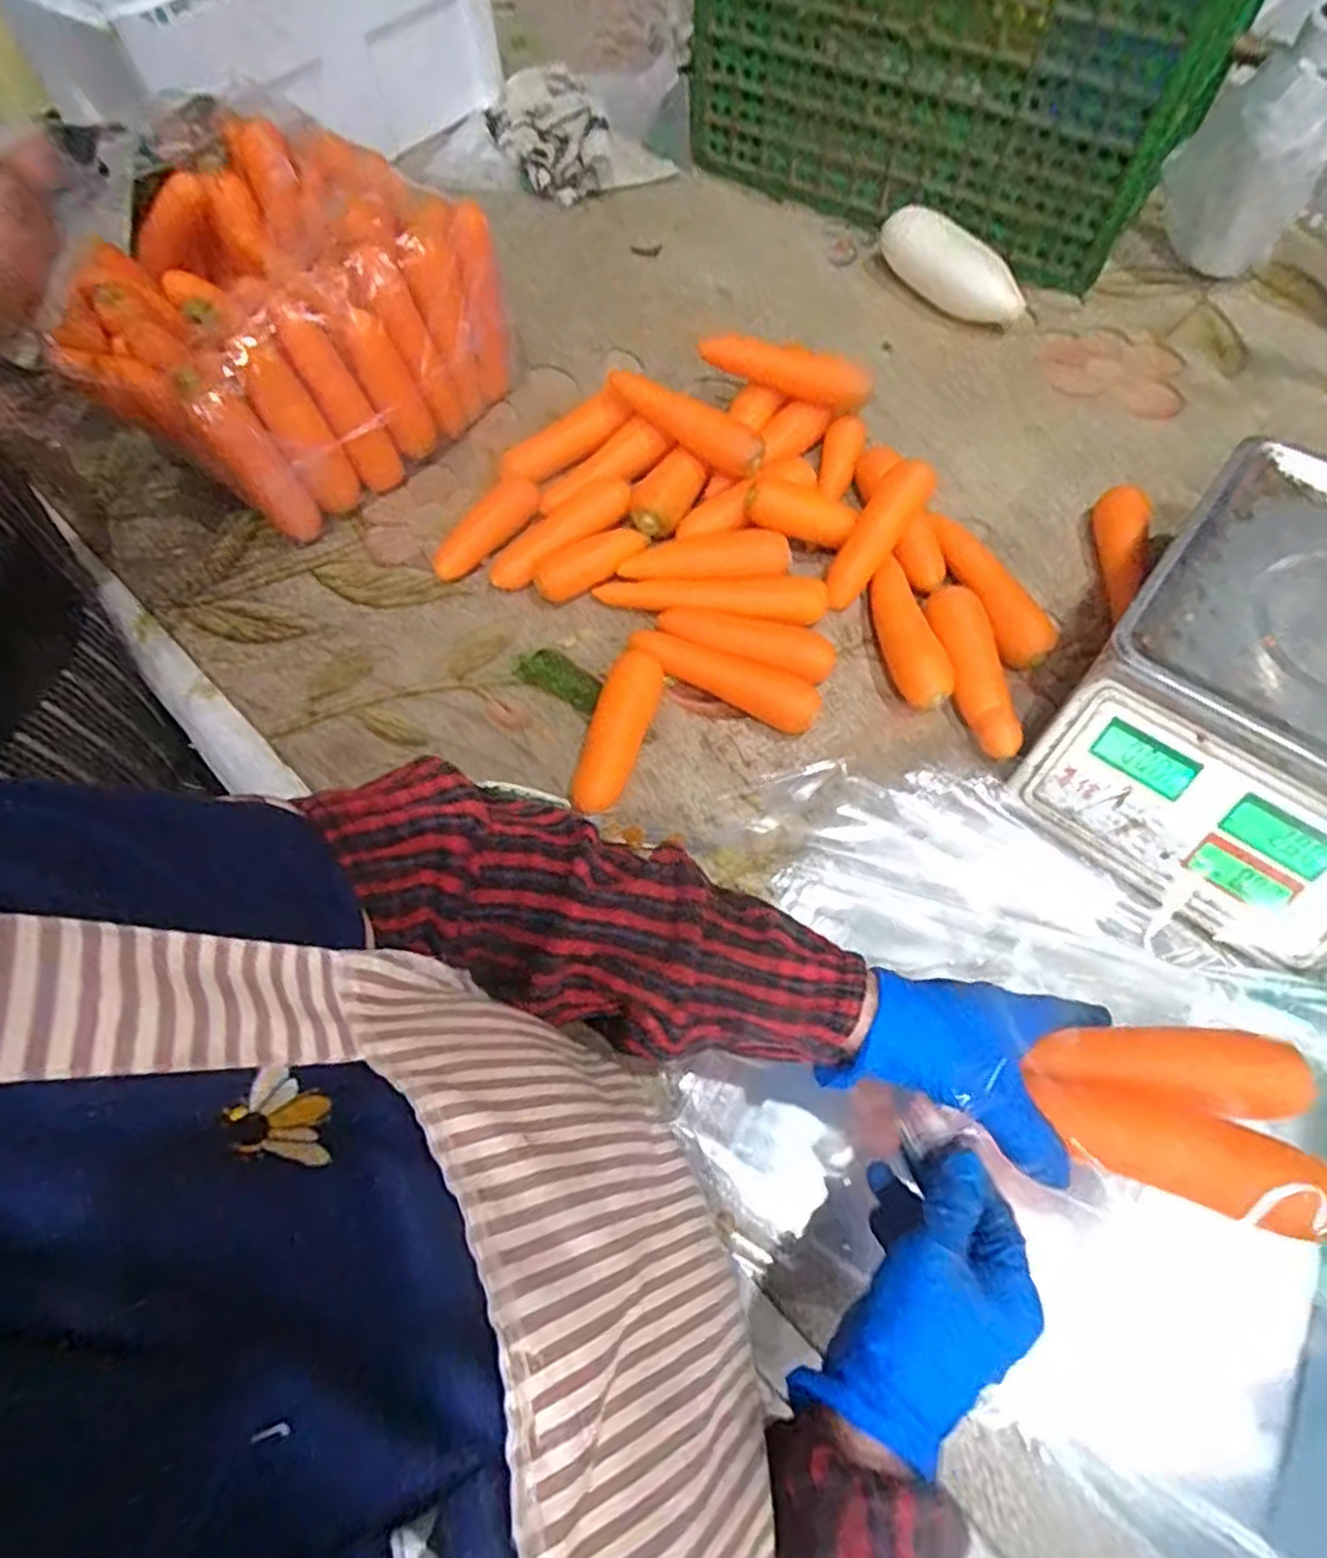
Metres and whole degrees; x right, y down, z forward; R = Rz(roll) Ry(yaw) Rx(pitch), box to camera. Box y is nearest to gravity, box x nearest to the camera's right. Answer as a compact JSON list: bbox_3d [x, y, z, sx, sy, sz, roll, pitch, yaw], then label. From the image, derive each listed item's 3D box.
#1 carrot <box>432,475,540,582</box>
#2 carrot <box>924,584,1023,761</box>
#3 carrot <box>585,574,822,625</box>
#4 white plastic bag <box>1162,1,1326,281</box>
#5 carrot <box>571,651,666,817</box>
[{"bbox_3d":[-0.148,-0.210,0.646,0.026,0.027,0.111,42,85,20],"label":"carrot"},{"bbox_3d":[0.229,-0.080,0.574,0.036,0.034,0.140,-7,63,-2],"label":"carrot"},{"bbox_3d":[0.038,-0.143,0.618,0.181,0.030,0.036,4,63,4],"label":"carrot"},{"bbox_3d":[0.540,-0.571,0.704,0.090,0.196,0.108,0,62,1],"label":"white plastic bag"},{"bbox_3d":[-0.034,-0.033,0.563,0.037,0.032,0.128,17,64,10],"label":"carrot"}]

